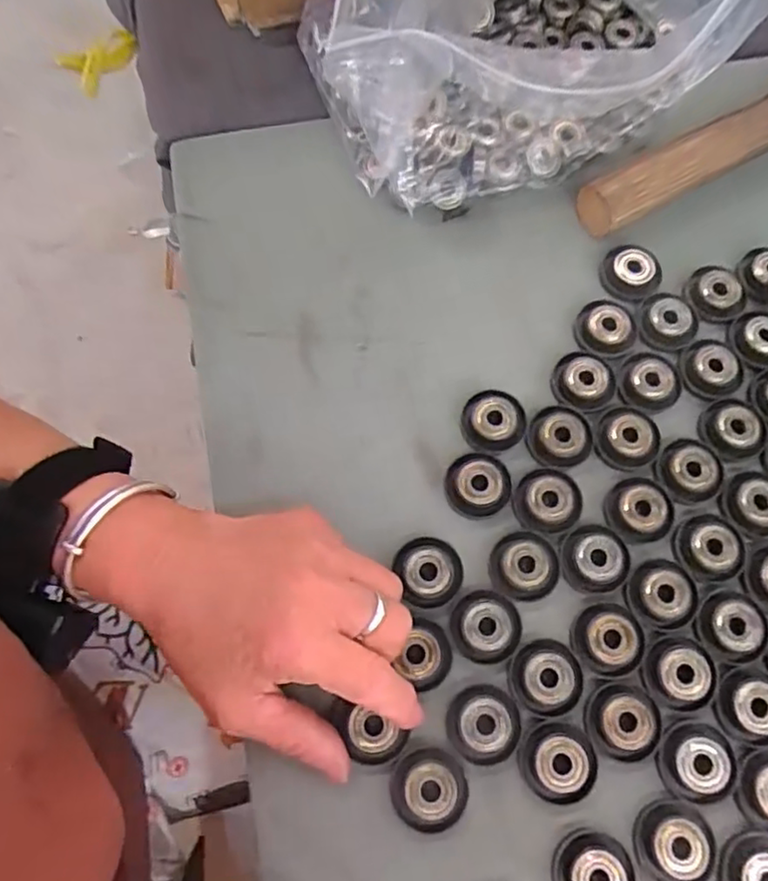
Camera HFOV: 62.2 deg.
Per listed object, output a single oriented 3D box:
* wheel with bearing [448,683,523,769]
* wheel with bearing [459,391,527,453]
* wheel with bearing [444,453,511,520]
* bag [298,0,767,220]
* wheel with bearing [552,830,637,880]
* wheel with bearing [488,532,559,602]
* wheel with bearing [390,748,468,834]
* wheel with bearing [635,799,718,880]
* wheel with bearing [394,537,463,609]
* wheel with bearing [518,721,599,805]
[{"bbox_3d":[0.043,0.123,0.274,0.030,0.008,0.031,0,72,-1],"label":"wheel with bearing"},{"bbox_3d":[0.055,-0.010,0.319,0.030,0.008,0.033,0,72,-1],"label":"wheel with bearing"},{"bbox_3d":[0.046,0.021,0.309,0.030,0.009,0.031,0,72,-1],"label":"wheel with bearing"},{"bbox_3d":[0.079,-0.225,0.324,0.216,0.132,0.128,-23,74,-9],"label":"bag"},{"bbox_3d":[0.086,0.178,0.259,0.032,0.010,0.032,0,72,-1],"label":"wheel with bearing"},{"bbox_3d":[0.066,0.058,0.296,0.030,0.009,0.030,0,72,-1],"label":"wheel with bearing"},{"bbox_3d":[0.019,0.147,0.266,0.031,0.008,0.031,0,72,-1],"label":"wheel with bearing"},{"bbox_3d":[0.121,0.168,0.261,0.030,0.008,0.031,0,72,-1],"label":"wheel with bearing"},{"bbox_3d":[0.021,0.060,0.295,0.029,0.010,0.031,0,72,-1],"label":"wheel with bearing"},{"bbox_3d":[0.075,0.137,0.271,0.032,0.010,0.030,0,72,-1],"label":"wheel with bearing"}]

